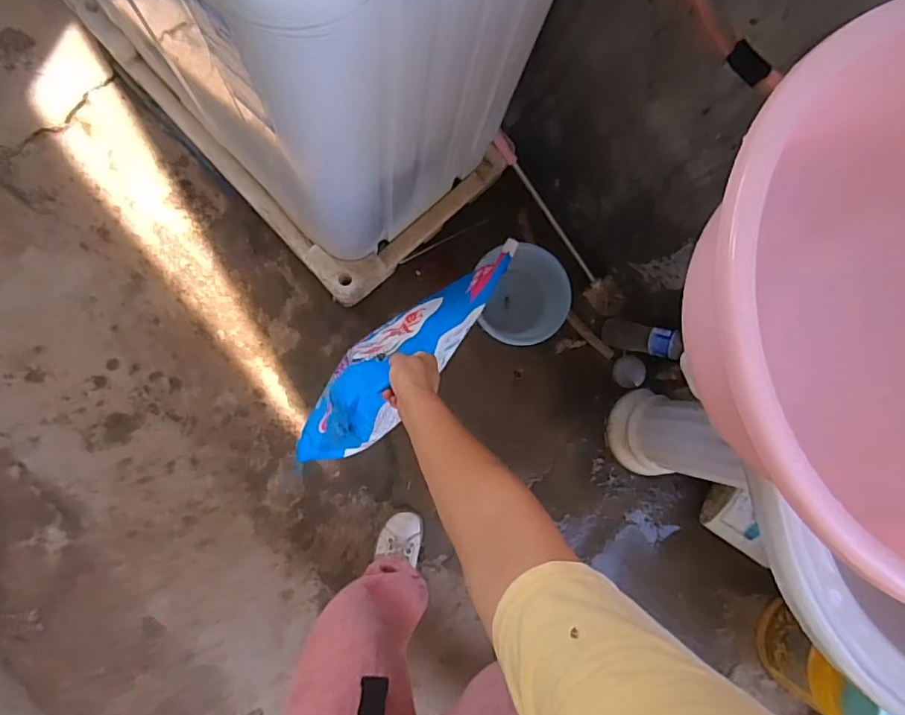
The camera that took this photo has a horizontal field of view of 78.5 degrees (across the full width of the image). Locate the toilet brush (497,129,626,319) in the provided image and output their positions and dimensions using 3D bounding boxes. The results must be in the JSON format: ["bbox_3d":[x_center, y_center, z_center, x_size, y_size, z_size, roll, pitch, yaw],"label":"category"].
[{"bbox_3d":[0.234,-0.282,1.209,0.055,0.058,0.473,-40,104,-9],"label":"toilet brush"}]

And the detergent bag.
[{"bbox_3d":[-0.088,-0.002,0.881,0.124,0.167,0.490,43,102,-1],"label":"detergent bag"}]

